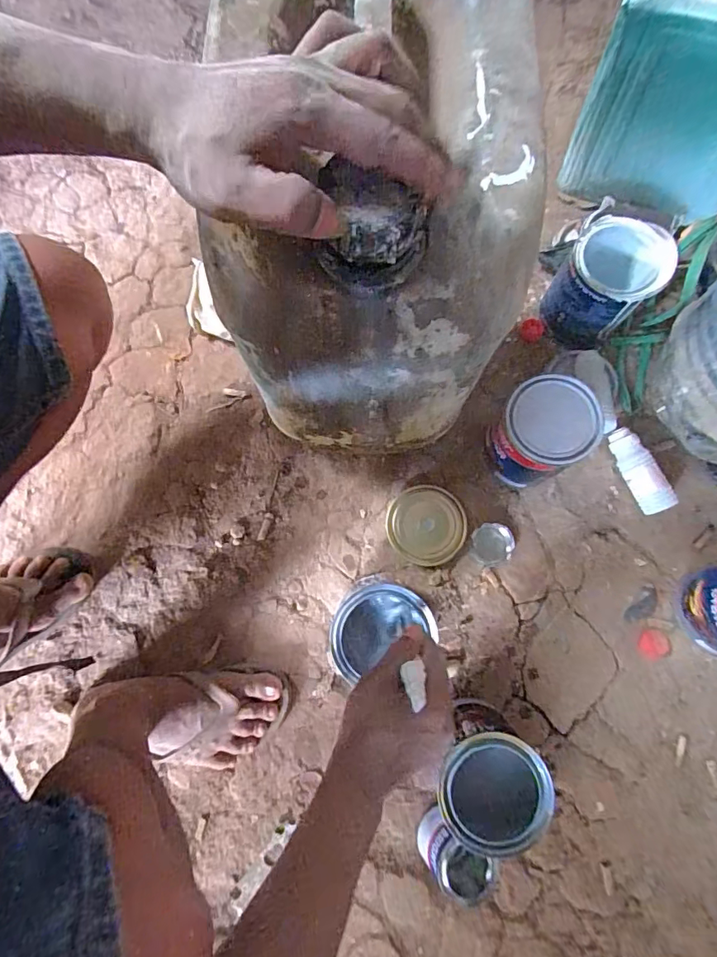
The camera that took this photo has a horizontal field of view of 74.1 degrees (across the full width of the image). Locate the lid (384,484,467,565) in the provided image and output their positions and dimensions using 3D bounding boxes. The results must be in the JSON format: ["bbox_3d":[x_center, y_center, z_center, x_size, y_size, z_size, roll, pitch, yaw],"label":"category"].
[{"bbox_3d":[0.088,0.061,0.621,0.100,0.014,0.101,0,80,1],"label":"lid"}]

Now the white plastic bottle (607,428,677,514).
[{"bbox_3d":[0.367,-0.010,0.625,0.039,0.037,0.114,-22,80,-3],"label":"white plastic bottle"}]

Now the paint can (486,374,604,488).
[{"bbox_3d":[0.214,-0.051,0.579,0.098,0.130,0.104,0,80,1],"label":"paint can"}]

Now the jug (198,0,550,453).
[{"bbox_3d":[0.008,-0.197,0.405,0.197,0.290,0.258,-1,80,1],"label":"jug"}]

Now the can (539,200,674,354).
[{"bbox_3d":[0.313,-0.251,0.624,0.103,0.115,0.123,30,82,6],"label":"can"}]

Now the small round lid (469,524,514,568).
[{"bbox_3d":[0.174,0.086,0.617,0.050,0.009,0.054,0,80,1],"label":"small round lid"}]

